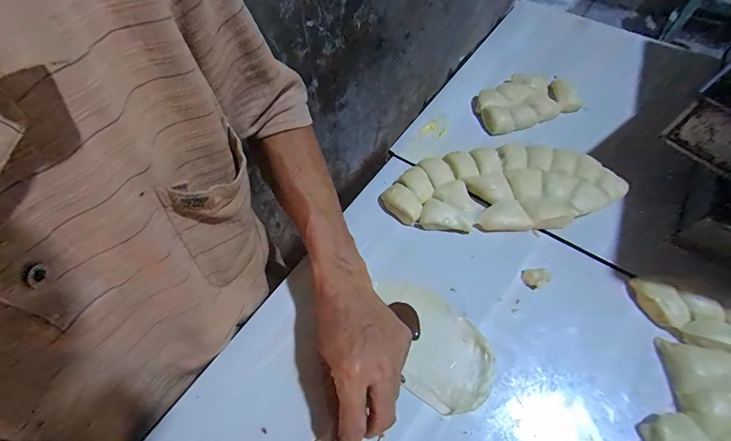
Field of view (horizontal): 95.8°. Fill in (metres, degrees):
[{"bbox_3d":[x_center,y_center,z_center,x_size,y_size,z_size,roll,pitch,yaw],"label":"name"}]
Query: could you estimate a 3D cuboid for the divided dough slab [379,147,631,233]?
[{"bbox_3d":[0.160,-0.042,0.401,0.262,0.032,0.108,-4,57,0],"label":"divided dough slab"}]

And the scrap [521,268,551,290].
[{"bbox_3d":[0.183,0.062,0.354,0.027,0.008,0.020,-7,57,-2],"label":"scrap"}]

